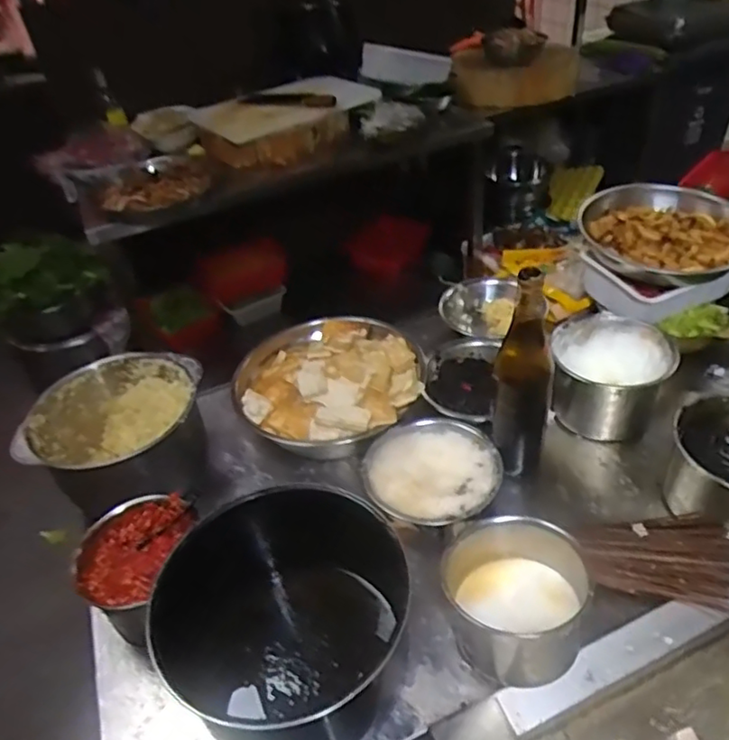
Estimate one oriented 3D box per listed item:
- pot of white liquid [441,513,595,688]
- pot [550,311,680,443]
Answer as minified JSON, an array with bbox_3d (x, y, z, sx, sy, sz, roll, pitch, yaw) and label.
[{"bbox_3d":[0.159,0.229,0.617,0.138,0.110,0.133,-4,39,3],"label":"pot of white liquid"},{"bbox_3d":[0.341,0.011,0.856,0.149,0.111,0.134,21,47,30],"label":"pot"}]

